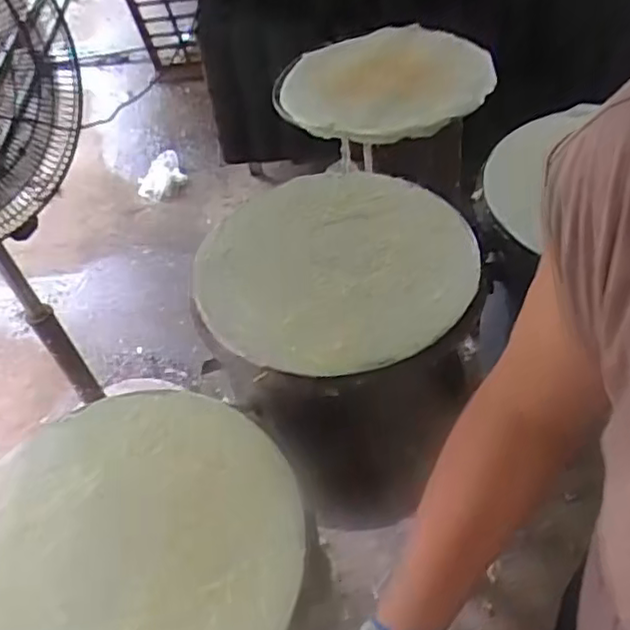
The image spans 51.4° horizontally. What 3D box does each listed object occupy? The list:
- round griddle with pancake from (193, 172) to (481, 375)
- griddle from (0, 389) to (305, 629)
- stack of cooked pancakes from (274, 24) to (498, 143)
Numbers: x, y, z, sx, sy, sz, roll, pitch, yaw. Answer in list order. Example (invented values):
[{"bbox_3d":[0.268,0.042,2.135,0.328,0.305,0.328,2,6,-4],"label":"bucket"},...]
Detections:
[{"bbox_3d":[0.031,-0.077,0.920,0.385,0.032,0.364,-3,49,4],"label":"round griddle with pancake"},{"bbox_3d":[-0.206,0.247,0.685,0.374,0.024,0.373,-3,49,4],"label":"griddle"},{"bbox_3d":[0.126,-0.446,1.217,0.384,0.041,0.356,-2,49,5],"label":"stack of cooked pancakes"}]

